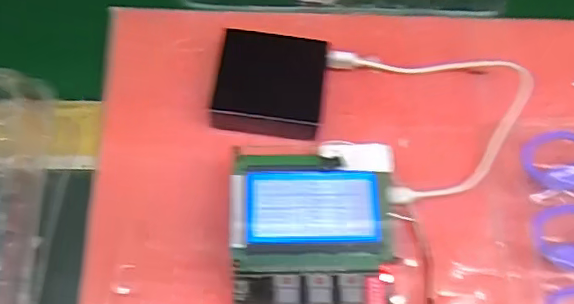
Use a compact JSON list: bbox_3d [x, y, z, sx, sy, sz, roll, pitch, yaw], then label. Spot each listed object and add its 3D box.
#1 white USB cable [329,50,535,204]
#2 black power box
[{"bbox_3d":[0.099,-0.034,0.374,0.110,0.029,0.116,-19,74,-9],"label":"white USB cable"},{"bbox_3d":[-0.011,-0.045,0.380,0.070,0.023,0.062,7,71,0],"label":"black power box"}]

